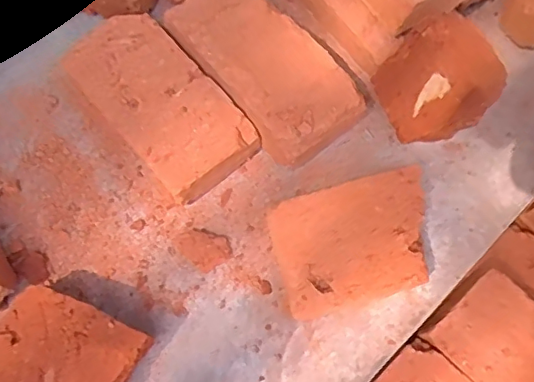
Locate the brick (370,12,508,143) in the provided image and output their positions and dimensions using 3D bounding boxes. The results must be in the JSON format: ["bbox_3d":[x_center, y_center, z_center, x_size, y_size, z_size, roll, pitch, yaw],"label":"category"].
[{"bbox_3d":[0.159,-0.099,0.525,0.052,0.113,0.094,-17,75,-35],"label":"brick"}]

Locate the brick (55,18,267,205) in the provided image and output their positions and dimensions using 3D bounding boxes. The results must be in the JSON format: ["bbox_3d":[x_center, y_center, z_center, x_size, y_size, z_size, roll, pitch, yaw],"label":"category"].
[{"bbox_3d":[-0.105,-0.082,0.545,0.104,0.051,0.194,-40,75,-13],"label":"brick"}]

